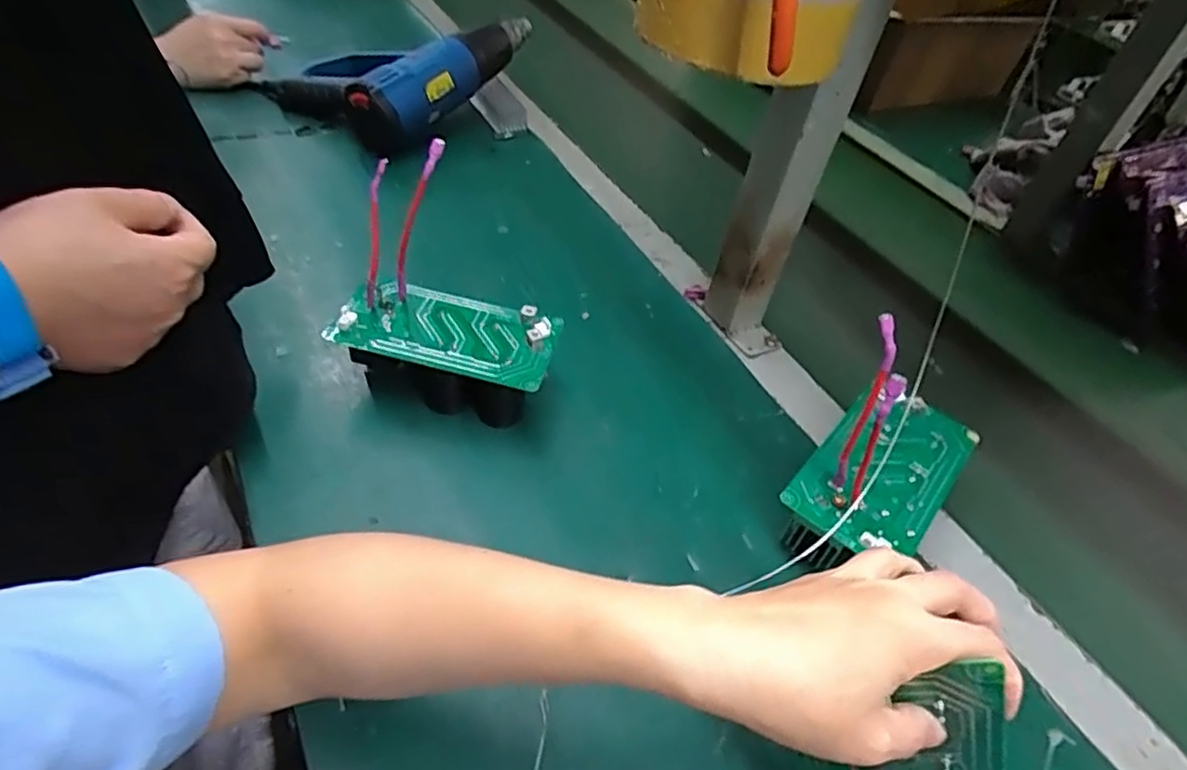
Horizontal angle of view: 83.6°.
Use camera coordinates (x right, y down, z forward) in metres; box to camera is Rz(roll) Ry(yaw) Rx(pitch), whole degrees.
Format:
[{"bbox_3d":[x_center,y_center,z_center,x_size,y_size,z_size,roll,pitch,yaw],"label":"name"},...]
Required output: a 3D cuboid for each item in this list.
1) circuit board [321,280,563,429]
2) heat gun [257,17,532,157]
[{"bbox_3d":[-0.106,-0.021,0.495,0.150,0.067,0.080,15,45,5],"label":"circuit board"},{"bbox_3d":[-0.230,-0.387,0.798,0.210,0.082,0.268,25,47,14],"label":"heat gun"}]

